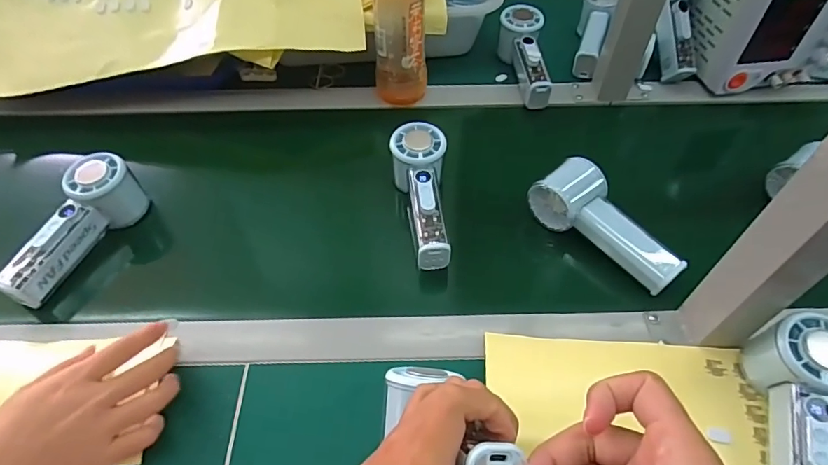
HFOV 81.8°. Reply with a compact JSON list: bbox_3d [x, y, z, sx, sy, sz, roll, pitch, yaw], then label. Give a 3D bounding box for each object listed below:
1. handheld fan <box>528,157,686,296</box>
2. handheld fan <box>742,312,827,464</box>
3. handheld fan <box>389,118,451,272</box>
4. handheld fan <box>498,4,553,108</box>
[{"bbox_3d":[0.183,-0.008,0.457,0.055,0.047,0.148,-28,56,-21],"label":"handheld fan"},{"bbox_3d":[0.275,0.138,0.343,0.058,0.055,0.154,14,68,11],"label":"handheld fan"},{"bbox_3d":[0.009,-0.035,0.496,0.052,0.057,0.153,-5,65,-4],"label":"handheld fan"},{"bbox_3d":[0.151,-0.231,0.637,0.051,0.060,0.154,-6,68,-5],"label":"handheld fan"}]

